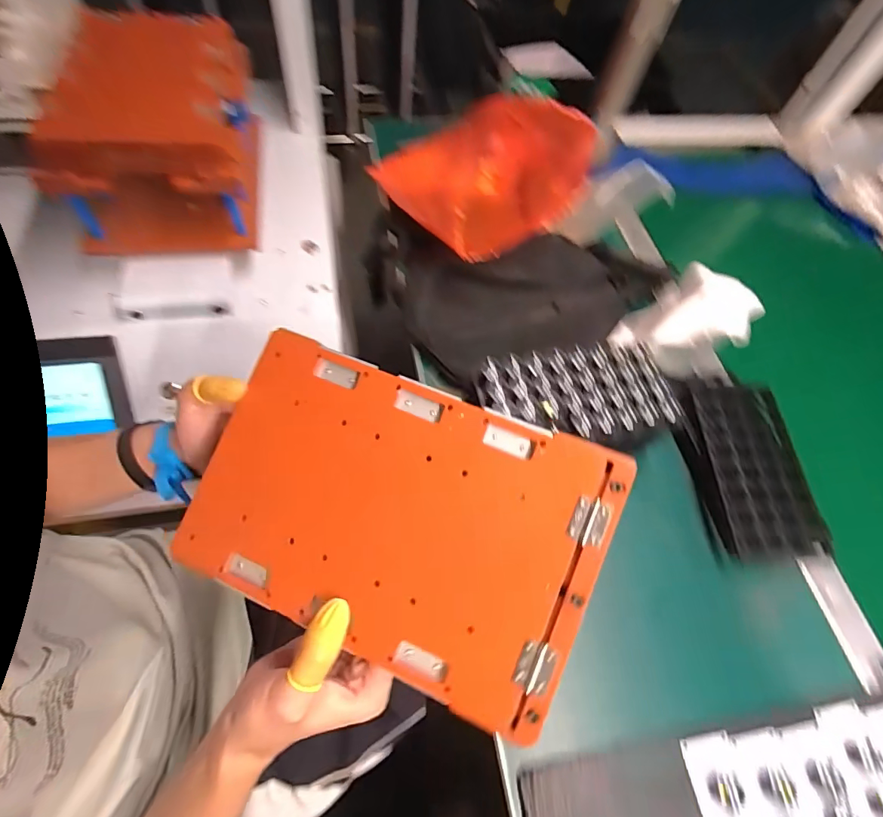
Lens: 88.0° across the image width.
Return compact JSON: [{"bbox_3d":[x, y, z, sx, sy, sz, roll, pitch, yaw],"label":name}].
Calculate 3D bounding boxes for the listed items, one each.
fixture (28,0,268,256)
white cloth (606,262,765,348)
[{"bbox_3d":[-0.343,-0.315,0.540,0.218,0.158,0.234,-10,64,-12],"label":"fixture"},{"bbox_3d":[0.278,-0.099,0.522,0.119,0.087,0.094,39,65,17],"label":"white cloth"}]

